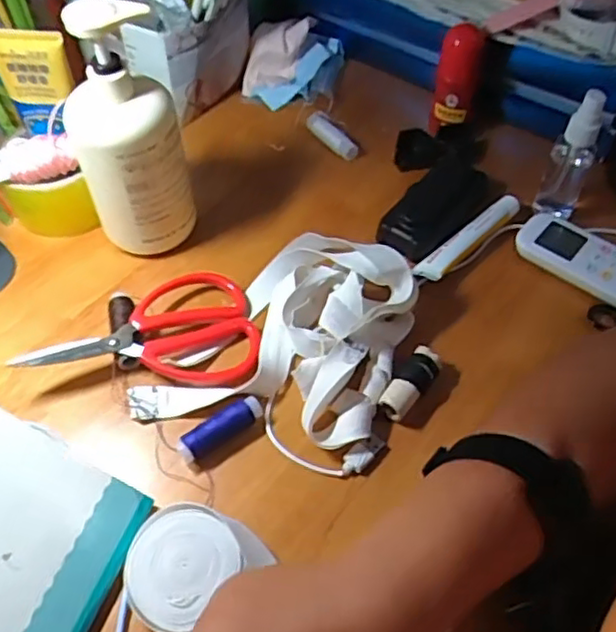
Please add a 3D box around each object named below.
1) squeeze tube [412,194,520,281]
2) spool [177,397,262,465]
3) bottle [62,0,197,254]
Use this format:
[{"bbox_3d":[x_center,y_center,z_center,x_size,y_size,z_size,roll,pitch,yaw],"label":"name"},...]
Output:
[{"bbox_3d":[0.130,-0.064,0.539,0.103,0.020,0.019,-35,59,-22],"label":"squeeze tube"},{"bbox_3d":[-0.057,0.074,0.441,0.061,0.019,0.017,-32,58,-21],"label":"spool"},{"bbox_3d":[-0.133,-0.128,0.488,0.072,0.197,0.069,-21,55,-14],"label":"bottle"}]

